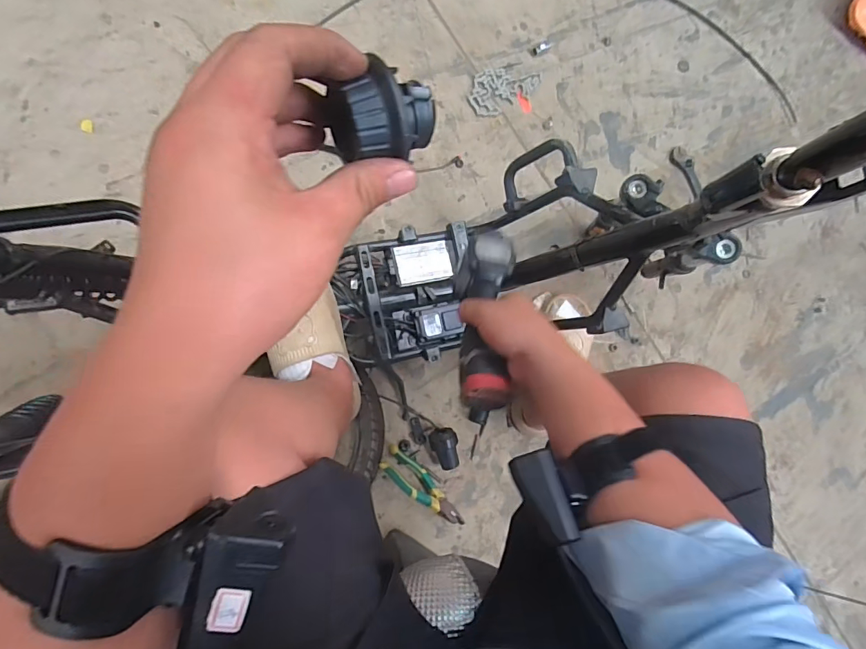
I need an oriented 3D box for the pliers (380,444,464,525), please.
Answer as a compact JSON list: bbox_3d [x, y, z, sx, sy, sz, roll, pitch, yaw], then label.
[{"bbox_3d":[-0.017,0.299,0.843,0.184,0.034,0.053,40,78,-2],"label":"pliers"}]

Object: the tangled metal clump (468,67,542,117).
[{"bbox_3d":[0.148,-0.511,0.987,0.165,0.004,0.093,-36,91,-10],"label":"tangled metal clump"}]

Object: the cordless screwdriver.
[{"bbox_3d":[0.054,0.016,0.494,0.052,0.065,0.228,7,65,-8],"label":"cordless screwdriver"}]

